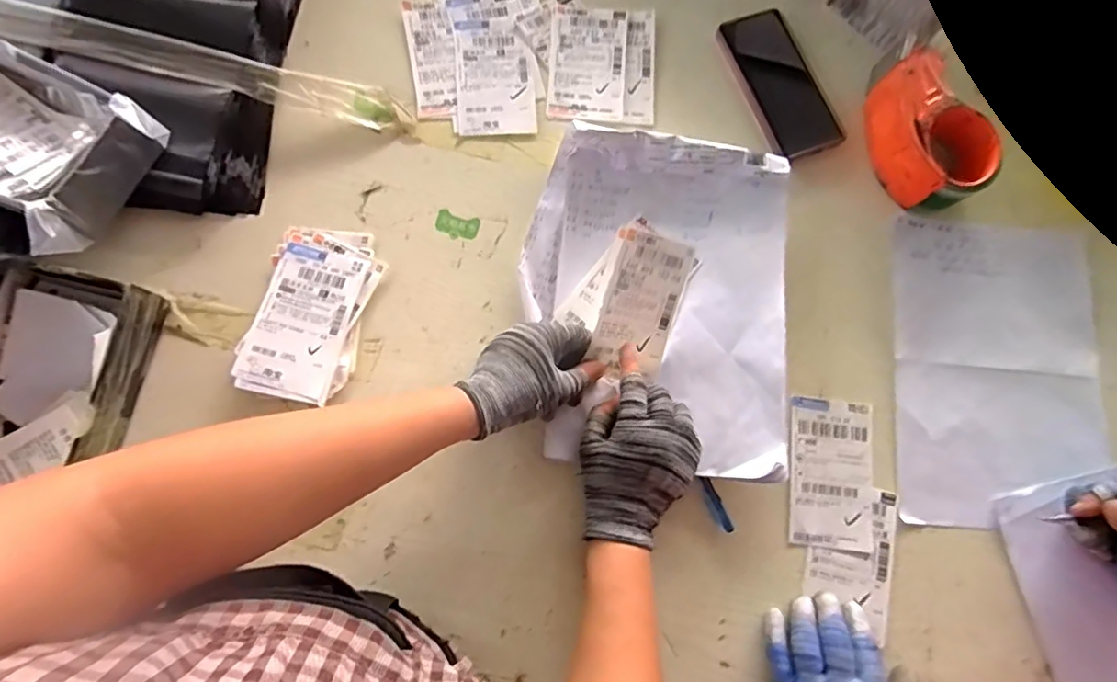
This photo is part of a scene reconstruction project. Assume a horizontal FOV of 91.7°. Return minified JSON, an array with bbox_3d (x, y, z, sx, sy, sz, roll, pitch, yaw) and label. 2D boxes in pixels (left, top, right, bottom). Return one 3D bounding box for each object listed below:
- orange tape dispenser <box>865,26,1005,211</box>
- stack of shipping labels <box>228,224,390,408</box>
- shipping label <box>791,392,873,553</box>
[{"bbox_3d":[0.342,-0.203,0.518,0.080,0.057,0.157,-21,81,-6],"label":"orange tape dispenser"},{"bbox_3d":[-0.216,-0.025,0.476,0.093,0.015,0.154,14,77,4],"label":"stack of shipping labels"},{"bbox_3d":[0.246,0.119,0.490,0.073,0.006,0.129,7,79,-1],"label":"shipping label"}]

